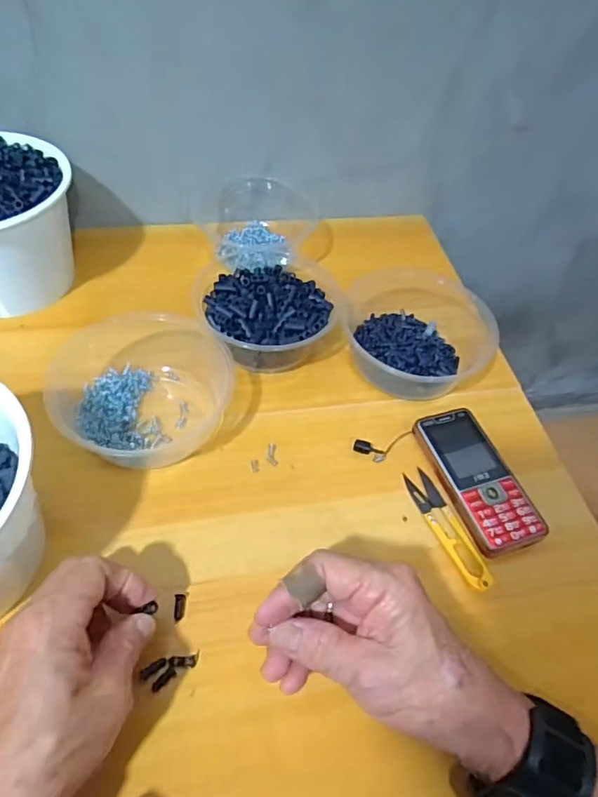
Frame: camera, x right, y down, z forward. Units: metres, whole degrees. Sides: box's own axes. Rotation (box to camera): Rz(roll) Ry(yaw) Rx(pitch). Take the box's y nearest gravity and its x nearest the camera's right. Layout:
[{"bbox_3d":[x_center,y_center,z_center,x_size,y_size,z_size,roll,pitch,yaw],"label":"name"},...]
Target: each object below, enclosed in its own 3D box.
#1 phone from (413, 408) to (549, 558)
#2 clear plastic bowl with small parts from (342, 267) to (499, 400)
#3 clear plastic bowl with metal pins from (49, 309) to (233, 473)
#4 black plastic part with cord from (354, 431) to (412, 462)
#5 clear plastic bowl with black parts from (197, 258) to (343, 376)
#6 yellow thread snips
[{"bbox_3d":[0.146,0.065,0.431,0.056,0.016,0.126,-12,55,-15],"label":"phone"},{"bbox_3d":[0.129,-0.067,0.525,0.161,0.045,0.178,4,52,-3],"label":"clear plastic bowl with small parts"},{"bbox_3d":[-0.127,-0.014,0.452,0.160,0.051,0.136,-23,58,-22],"label":"clear plastic bowl with metal pins"},{"bbox_3d":[0.075,0.042,0.451,0.054,0.005,0.022,-6,54,-11],"label":"black plastic part with cord"},{"bbox_3d":[-0.031,-0.080,0.507,0.132,0.058,0.123,3,52,-4],"label":"clear plastic bowl with black parts"},{"bbox_3d":[0.116,0.099,0.407,0.022,0.009,0.103,-14,55,-16],"label":"yellow thread snips"}]

